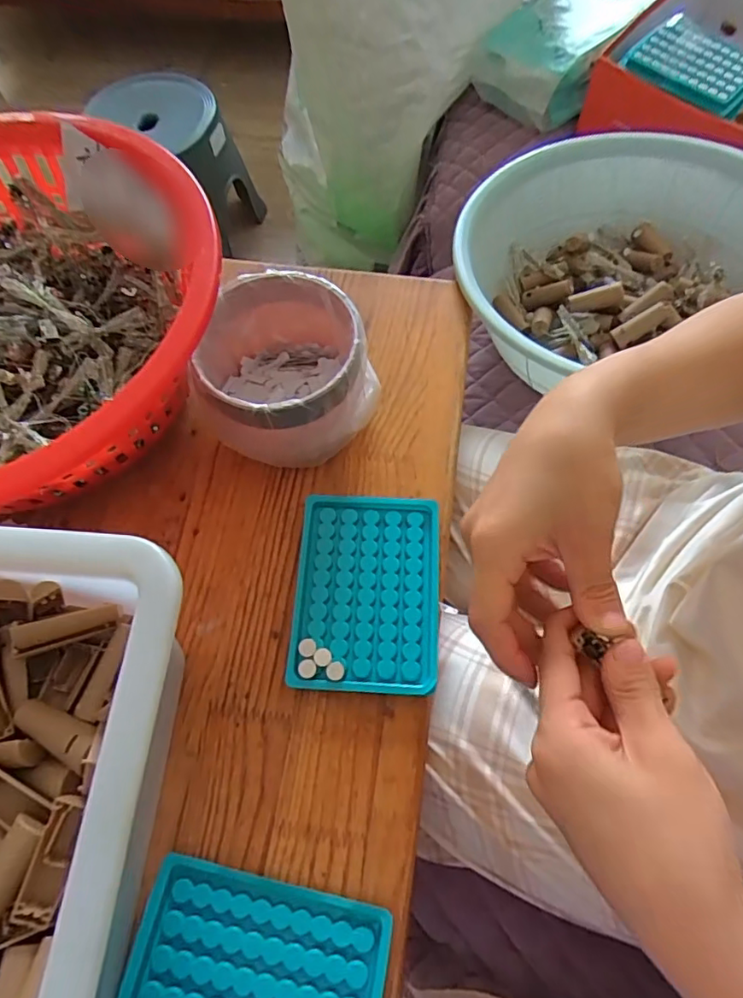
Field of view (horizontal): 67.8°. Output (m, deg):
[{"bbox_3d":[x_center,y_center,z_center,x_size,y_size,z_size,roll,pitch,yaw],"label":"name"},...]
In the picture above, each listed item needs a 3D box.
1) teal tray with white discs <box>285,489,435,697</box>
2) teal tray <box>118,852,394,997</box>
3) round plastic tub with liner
[{"bbox_3d":[-0.003,0.061,0.377,0.095,0.017,0.131,2,64,2],"label":"teal tray with white discs"},{"bbox_3d":[-0.063,0.256,0.290,0.133,0.008,0.096,10,64,6],"label":"teal tray"},{"bbox_3d":[-0.059,-0.091,0.412,0.122,0.088,0.117,-1,64,1],"label":"round plastic tub with liner"}]

